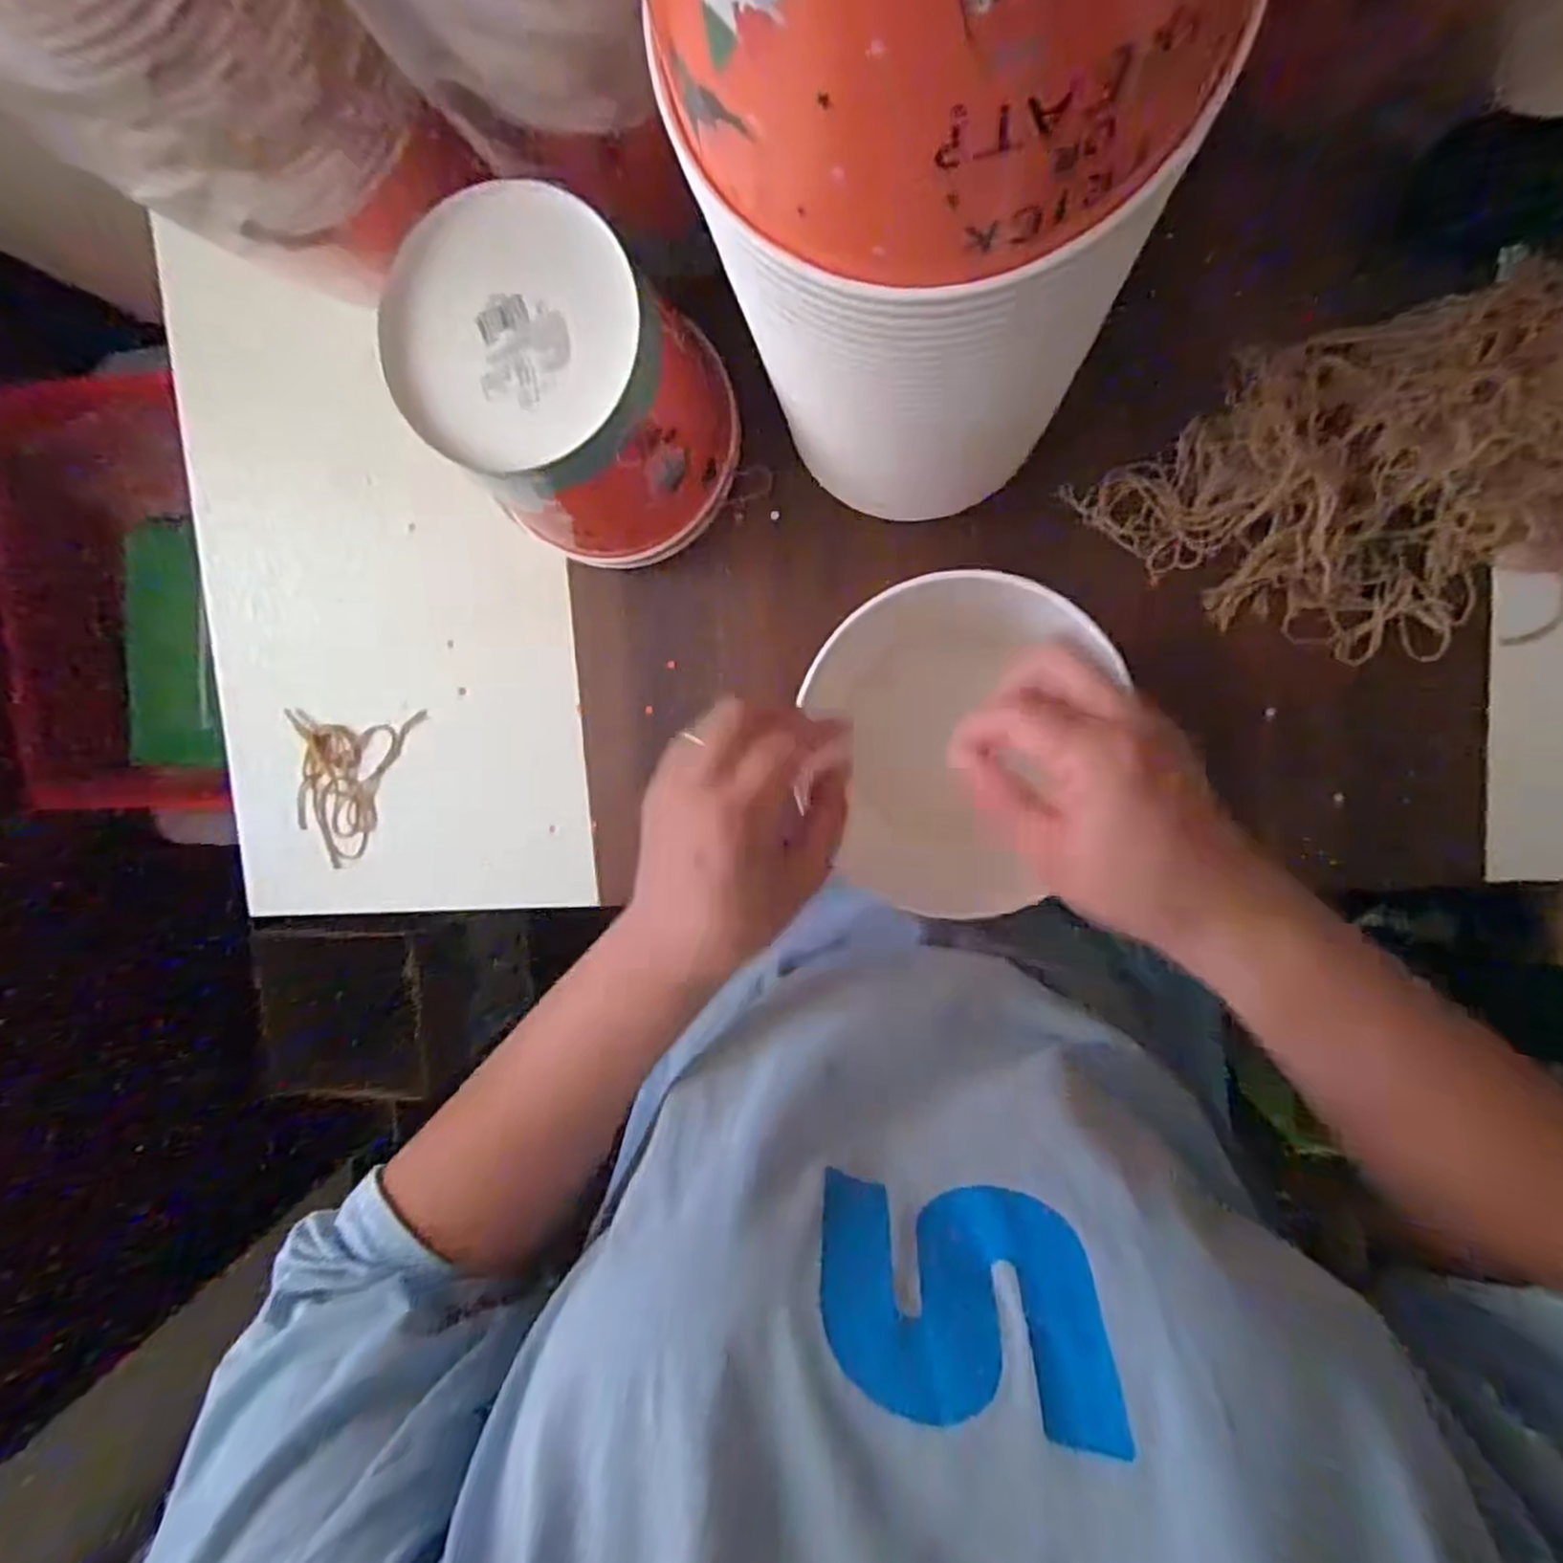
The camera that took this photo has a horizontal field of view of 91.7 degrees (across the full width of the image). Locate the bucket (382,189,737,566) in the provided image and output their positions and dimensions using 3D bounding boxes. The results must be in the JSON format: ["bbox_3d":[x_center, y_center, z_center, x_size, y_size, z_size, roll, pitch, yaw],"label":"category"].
[{"bbox_3d":[-0.113,-0.213,0.435,0.153,0.157,0.138,40,101,0],"label":"bucket"}]

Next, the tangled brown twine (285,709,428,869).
[{"bbox_3d":[-0.318,0.001,0.553,0.086,0.009,0.121,16,96,7],"label":"tangled brown twine"}]

